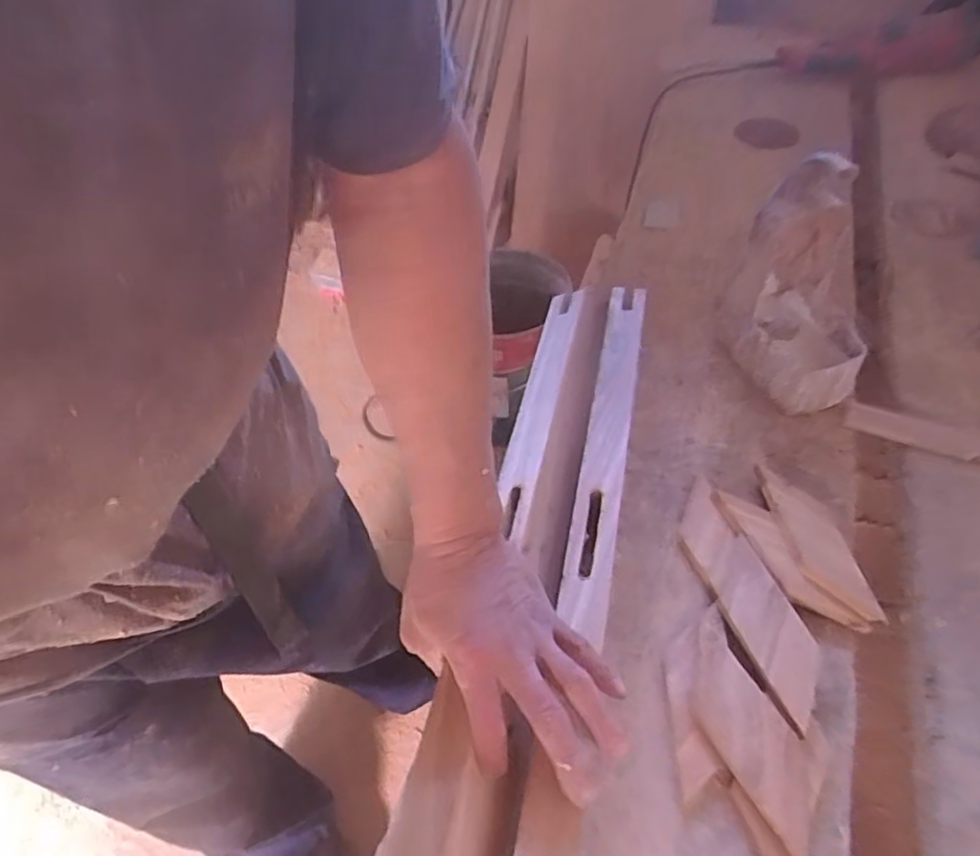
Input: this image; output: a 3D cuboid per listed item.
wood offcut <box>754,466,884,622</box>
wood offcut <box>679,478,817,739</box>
[{"bbox_3d":[0.293,0.098,0.581,0.056,0.011,0.159,-5,51,-2],"label":"wood offcut"},{"bbox_3d":[0.220,0.137,0.554,0.059,0.012,0.223,-12,51,-8],"label":"wood offcut"}]

